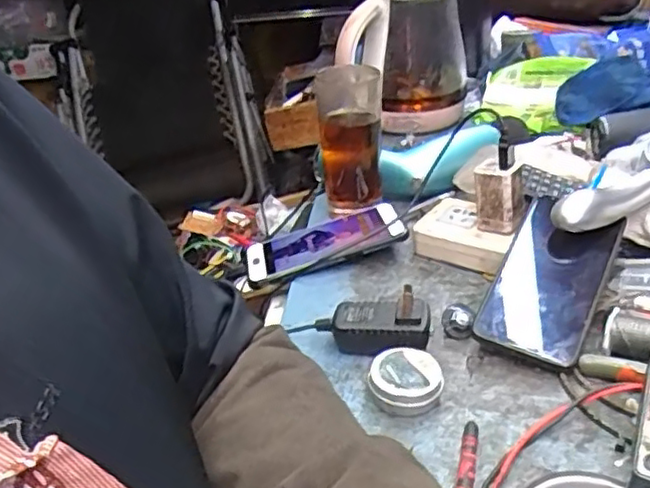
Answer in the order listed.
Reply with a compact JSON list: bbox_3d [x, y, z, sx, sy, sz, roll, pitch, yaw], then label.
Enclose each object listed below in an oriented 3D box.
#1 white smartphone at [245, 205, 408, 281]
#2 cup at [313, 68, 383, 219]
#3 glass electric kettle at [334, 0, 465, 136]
[{"bbox_3d":[-0.002,-0.001,0.644,0.152,0.011,0.070,-17,29,3],"label":"white smartphone"},{"bbox_3d":[0.026,-0.114,0.699,0.064,0.134,0.067,-3,29,3],"label":"cup"},{"bbox_3d":[0.107,-0.253,0.894,0.145,0.177,0.104,8,32,22],"label":"glass electric kettle"}]

